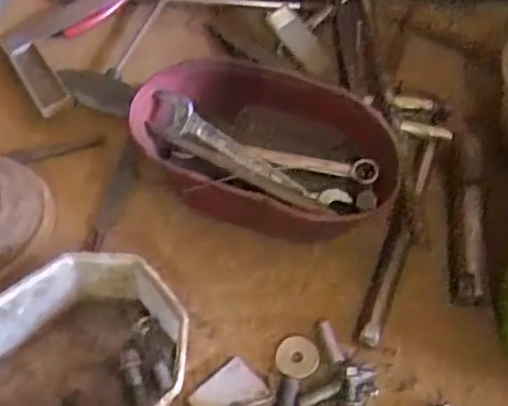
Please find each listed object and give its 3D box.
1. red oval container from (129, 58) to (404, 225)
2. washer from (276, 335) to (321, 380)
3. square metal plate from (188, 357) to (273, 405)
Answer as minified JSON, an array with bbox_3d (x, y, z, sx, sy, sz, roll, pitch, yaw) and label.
[{"bbox_3d":[0.004,-0.035,0.508,0.216,0.093,0.099,14,61,12],"label":"red oval container"},{"bbox_3d":[0.032,0.113,0.467,0.031,0.004,0.031,-3,63,6],"label":"washer"},{"bbox_3d":[-0.015,0.140,0.450,0.048,0.004,0.046,-36,61,-17],"label":"square metal plate"}]

